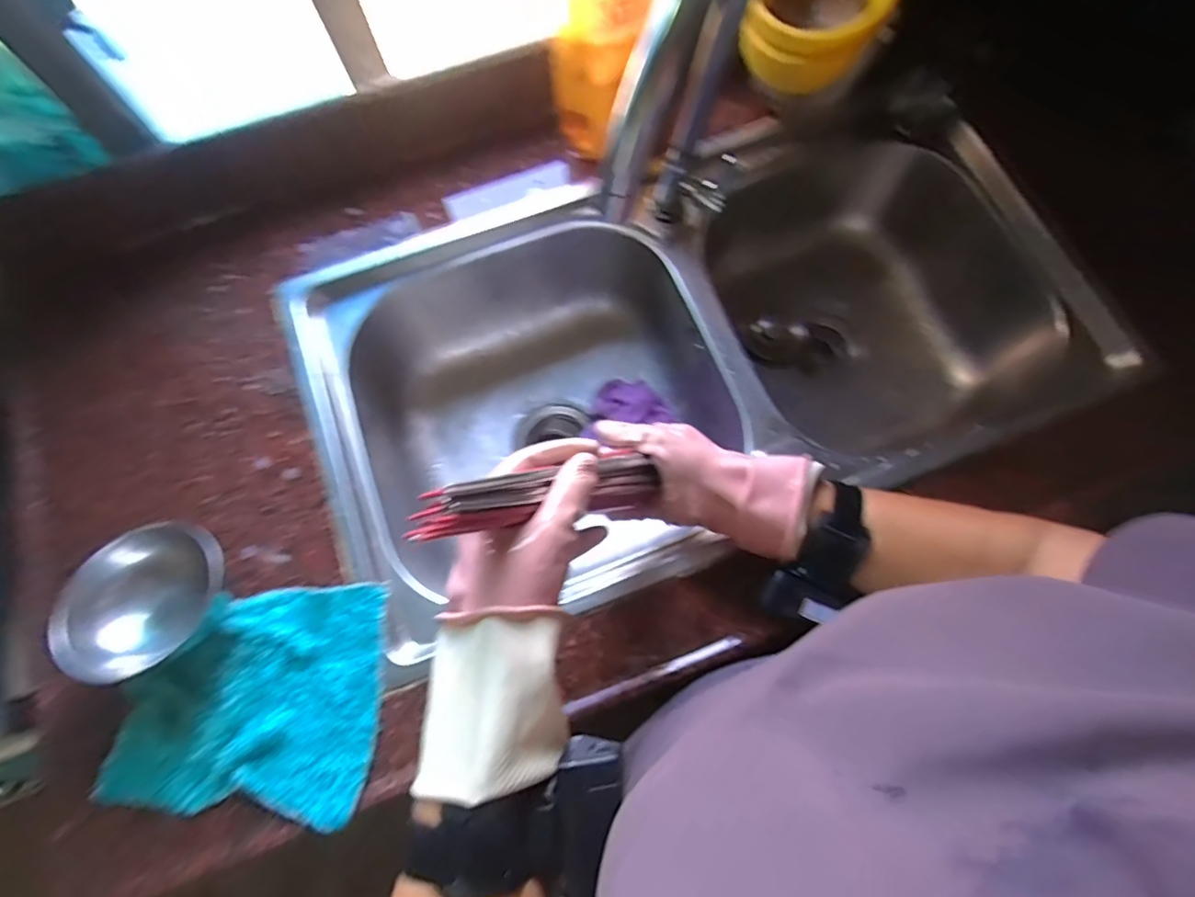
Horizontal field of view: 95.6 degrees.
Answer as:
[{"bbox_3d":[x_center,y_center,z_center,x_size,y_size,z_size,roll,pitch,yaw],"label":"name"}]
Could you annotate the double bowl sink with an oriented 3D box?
[{"bbox_3d":[0.085,-0.092,0.575,0.705,0.230,0.377,-20,74,-5],"label":"double bowl sink"}]

